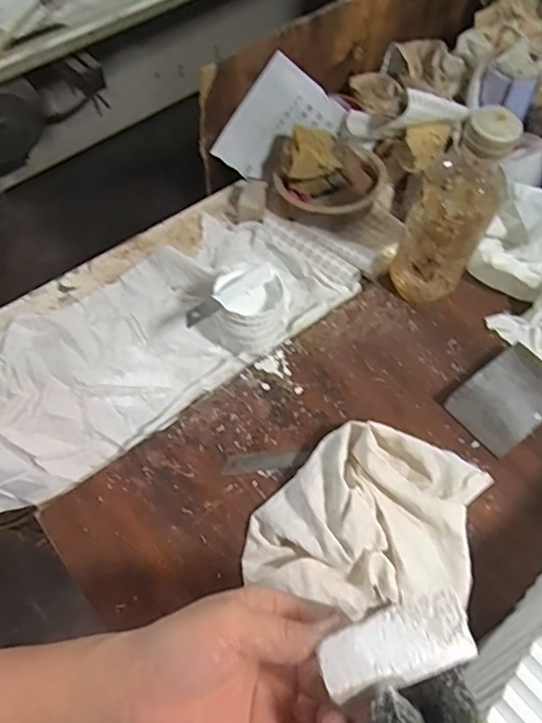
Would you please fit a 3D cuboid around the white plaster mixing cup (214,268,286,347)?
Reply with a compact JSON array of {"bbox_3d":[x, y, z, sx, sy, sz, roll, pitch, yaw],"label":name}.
[{"bbox_3d":[-0.022,-0.045,0.546,0.064,0.064,0.058,16,58,8],"label":"white plaster mixing cup"}]

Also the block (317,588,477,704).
[{"bbox_3d":[0.057,0.131,0.260,0.068,0.019,0.030,-23,60,0],"label":"block"}]

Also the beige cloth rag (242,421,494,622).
[{"bbox_3d":[0.077,0.120,0.447,0.161,0.057,0.151,19,61,10],"label":"beige cloth rag"}]

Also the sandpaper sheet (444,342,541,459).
[{"bbox_3d":[0.219,0.034,0.523,0.102,0.033,0.068,-35,66,-19],"label":"sandpaper sheet"}]

